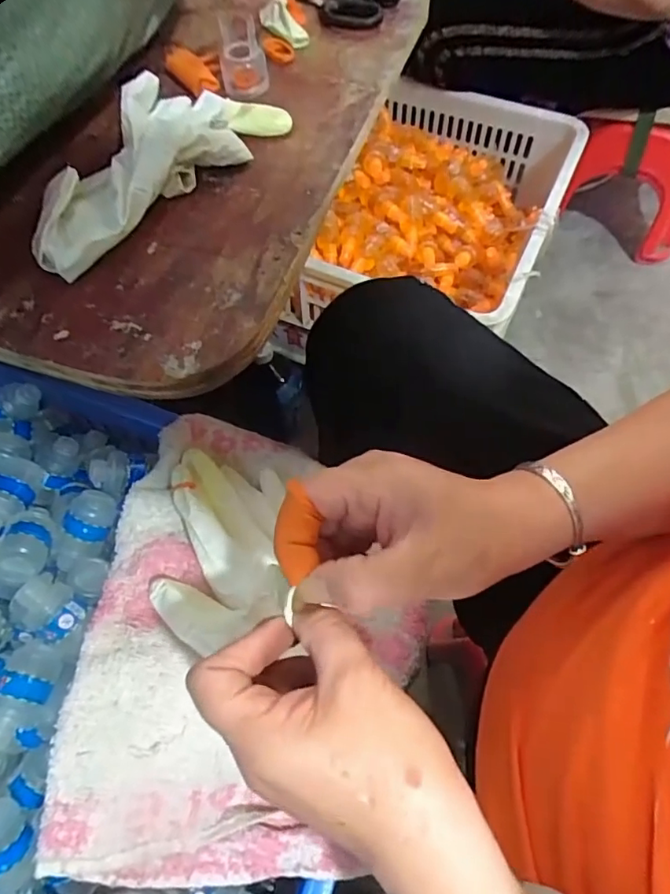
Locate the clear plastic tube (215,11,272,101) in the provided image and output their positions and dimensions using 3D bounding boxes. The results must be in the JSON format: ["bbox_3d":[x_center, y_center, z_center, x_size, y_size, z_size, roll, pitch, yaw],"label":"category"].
[{"bbox_3d":[-0.062,-0.261,0.364,0.031,0.037,0.037,-9,63,-4],"label":"clear plastic tube"}]

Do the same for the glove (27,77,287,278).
[{"bbox_3d":[-0.113,-0.174,0.322,0.069,0.031,0.178,38,69,18],"label":"glove"}]

